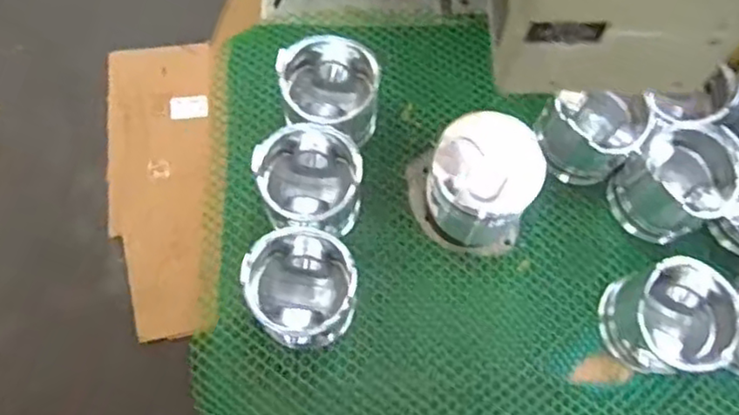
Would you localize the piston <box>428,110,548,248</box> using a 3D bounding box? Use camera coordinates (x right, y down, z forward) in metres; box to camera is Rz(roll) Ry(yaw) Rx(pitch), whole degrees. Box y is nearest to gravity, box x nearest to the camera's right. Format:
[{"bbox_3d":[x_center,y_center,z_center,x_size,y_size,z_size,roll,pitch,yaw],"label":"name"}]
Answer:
[{"bbox_3d":[0.099,-0.019,0.608,0.097,0.123,0.079,17,71,4],"label":"piston"}]

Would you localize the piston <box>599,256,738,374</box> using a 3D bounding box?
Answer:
[{"bbox_3d":[0.258,0.097,0.583,0.091,0.083,0.088,1,71,-2],"label":"piston"}]

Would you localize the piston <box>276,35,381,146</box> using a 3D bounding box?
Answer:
[{"bbox_3d":[-0.039,-0.104,0.656,0.092,0.095,0.091,5,71,0],"label":"piston"}]

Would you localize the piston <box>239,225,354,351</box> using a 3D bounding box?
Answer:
[{"bbox_3d":[-0.058,0.069,0.582,0.091,0.074,0.090,26,72,7],"label":"piston"}]

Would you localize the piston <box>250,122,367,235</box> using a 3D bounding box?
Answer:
[{"bbox_3d":[-0.053,-0.018,0.626,0.082,0.091,0.088,1,71,-2],"label":"piston"}]

